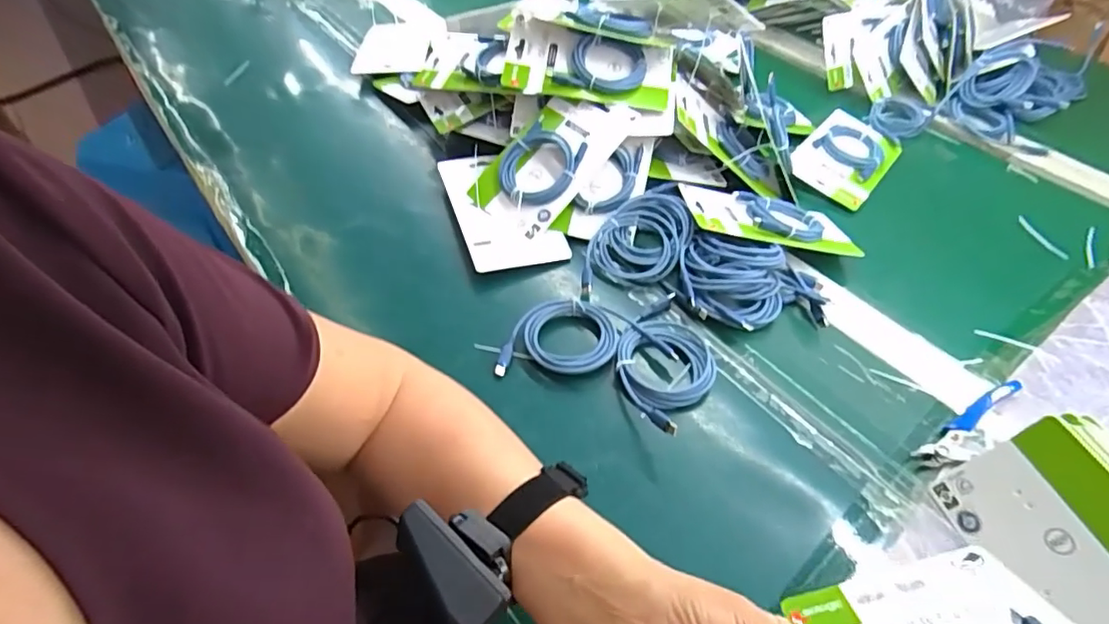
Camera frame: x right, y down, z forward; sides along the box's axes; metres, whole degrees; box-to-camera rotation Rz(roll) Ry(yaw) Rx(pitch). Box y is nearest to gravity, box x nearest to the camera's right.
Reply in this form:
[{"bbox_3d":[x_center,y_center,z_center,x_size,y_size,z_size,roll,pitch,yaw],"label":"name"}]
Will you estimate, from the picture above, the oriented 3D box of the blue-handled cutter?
[{"bbox_3d":[0.339,0.094,0.452,0.124,0.014,0.036,-25,54,-22],"label":"blue-handled cutter"}]

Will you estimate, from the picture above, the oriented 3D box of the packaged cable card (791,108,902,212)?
[{"bbox_3d":[0.365,-0.198,0.702,0.098,0.018,0.172,31,54,23],"label":"packaged cable card"}]

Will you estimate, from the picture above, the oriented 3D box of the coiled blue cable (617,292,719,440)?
[{"bbox_3d":[0.093,0.039,0.477,0.088,0.031,0.131,33,55,24],"label":"coiled blue cable"}]

